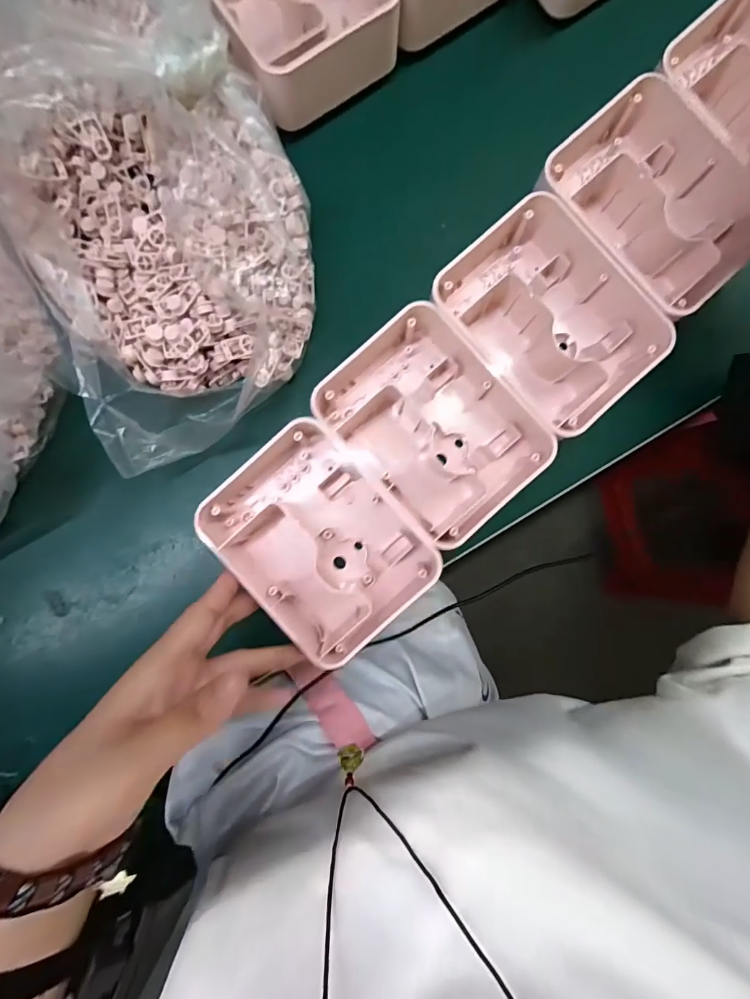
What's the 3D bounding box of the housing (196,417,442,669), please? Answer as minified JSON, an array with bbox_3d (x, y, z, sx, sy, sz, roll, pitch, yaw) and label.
[{"bbox_3d":[-0.036,0.024,0.269,0.136,0.044,0.101,45,91,1],"label":"housing"}]

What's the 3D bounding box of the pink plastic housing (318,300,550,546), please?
[{"bbox_3d":[0.040,-0.051,0.269,0.107,0.039,0.139,-43,90,-1],"label":"pink plastic housing"}]

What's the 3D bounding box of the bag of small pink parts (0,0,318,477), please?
[{"bbox_3d":[-0.143,-0.185,0.245,0.178,0.085,0.287,-28,90,-1],"label":"bag of small pink parts"}]

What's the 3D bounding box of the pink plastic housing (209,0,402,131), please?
[{"bbox_3d":[-0.054,-0.322,0.269,0.101,0.040,0.137,-31,90,-1],"label":"pink plastic housing"}]

